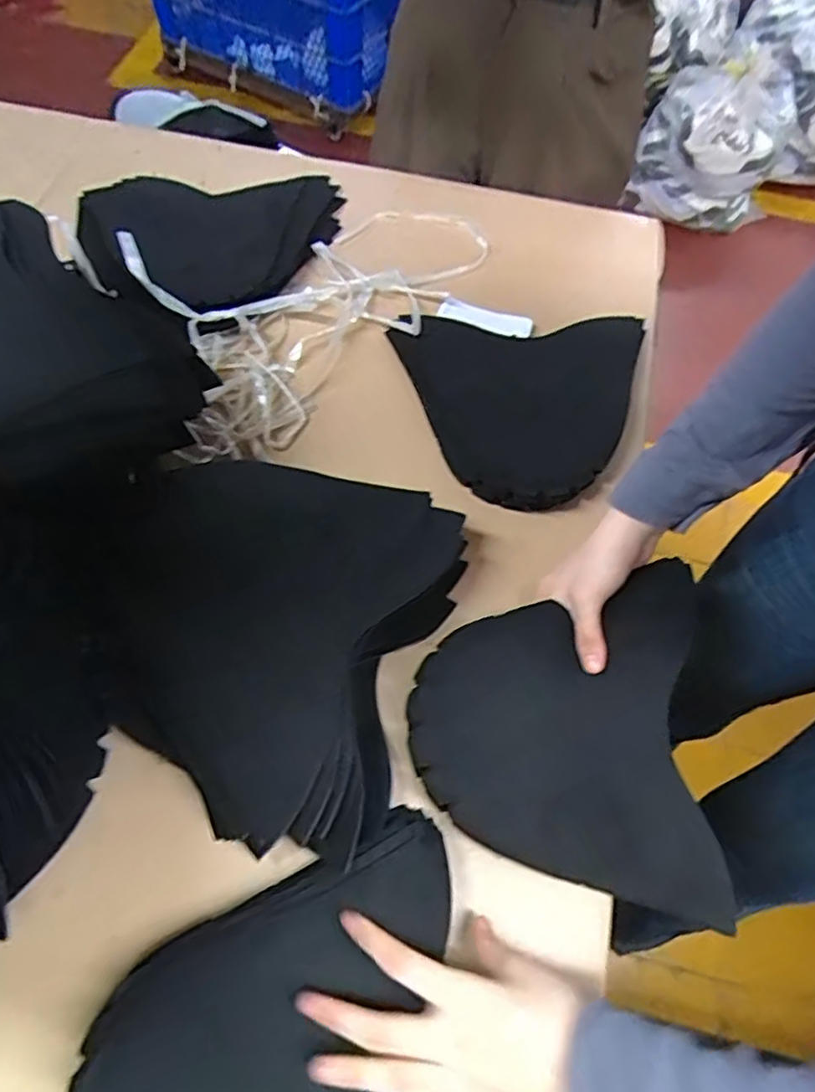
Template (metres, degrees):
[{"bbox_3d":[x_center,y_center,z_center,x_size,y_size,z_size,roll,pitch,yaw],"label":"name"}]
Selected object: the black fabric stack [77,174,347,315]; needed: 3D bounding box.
[{"bbox_3d":[-0.224,-0.383,0.745,0.316,0.039,0.285,-29,63,-24],"label":"black fabric stack"}]

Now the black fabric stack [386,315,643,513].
[{"bbox_3d":[0.139,-0.161,0.642,0.248,0.038,0.242,-16,67,-10],"label":"black fabric stack"}]

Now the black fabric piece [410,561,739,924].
[{"bbox_3d":[0.113,0.129,0.465,0.212,0.026,0.234,4,65,-2],"label":"black fabric piece"}]

